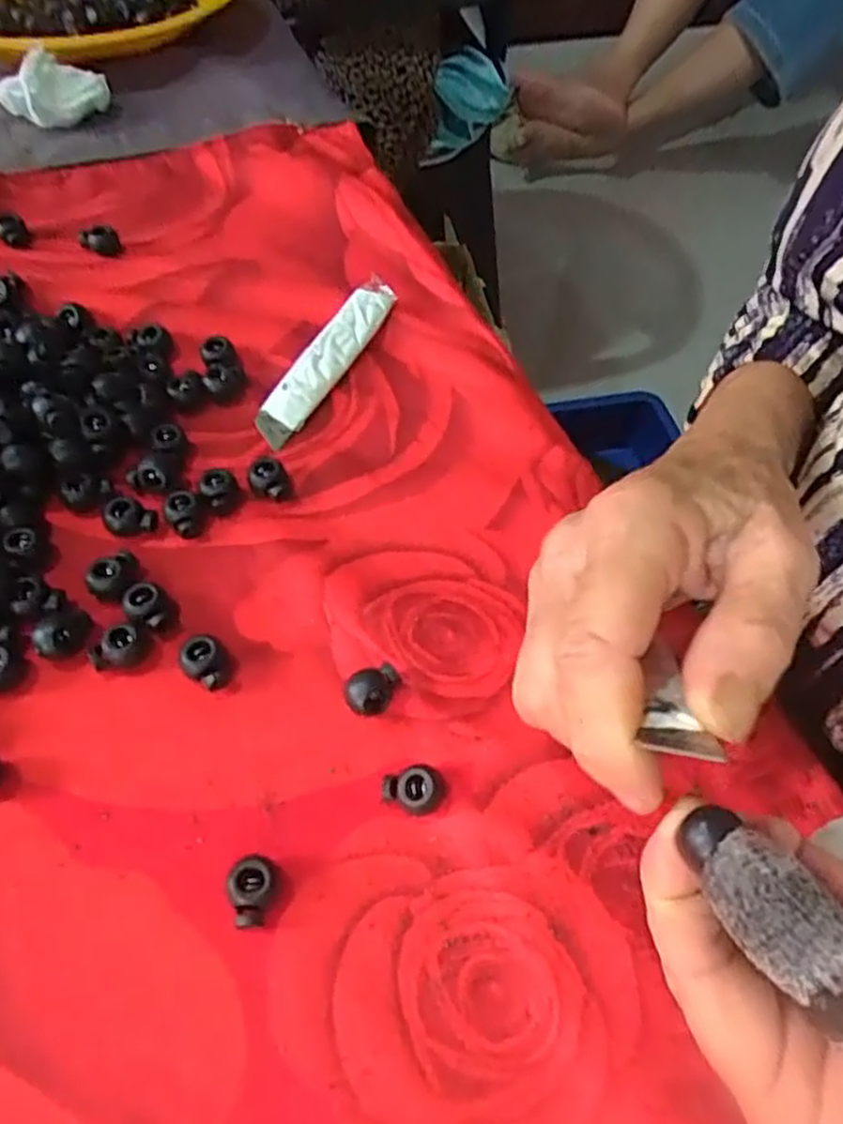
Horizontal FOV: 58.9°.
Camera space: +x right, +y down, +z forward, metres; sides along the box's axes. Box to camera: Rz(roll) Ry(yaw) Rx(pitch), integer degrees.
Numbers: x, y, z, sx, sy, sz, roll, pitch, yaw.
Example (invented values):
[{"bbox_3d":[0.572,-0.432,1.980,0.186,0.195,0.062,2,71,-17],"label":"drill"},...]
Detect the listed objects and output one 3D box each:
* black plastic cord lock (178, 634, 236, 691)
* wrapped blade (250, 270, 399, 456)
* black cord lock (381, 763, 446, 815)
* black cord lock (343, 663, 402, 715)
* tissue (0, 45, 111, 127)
[{"bbox_3d":[-0.072,0.035,0.252,0.016,0.013,0.018,-22,59,-19],"label":"black plastic cord lock"},{"bbox_3d":[-0.043,-0.095,0.342,0.021,0.010,0.108,23,56,13],"label":"wrapped blade"},{"bbox_3d":[-0.002,0.073,0.238,0.020,0.010,0.015,-13,56,-13],"label":"black cord lock"},{"bbox_3d":[-0.016,0.044,0.249,0.018,0.013,0.014,-9,55,-10],"label":"black cord lock"},{"bbox_3d":[-0.225,-0.287,0.458,0.063,0.039,0.027,-15,57,-14],"label":"tissue"}]

